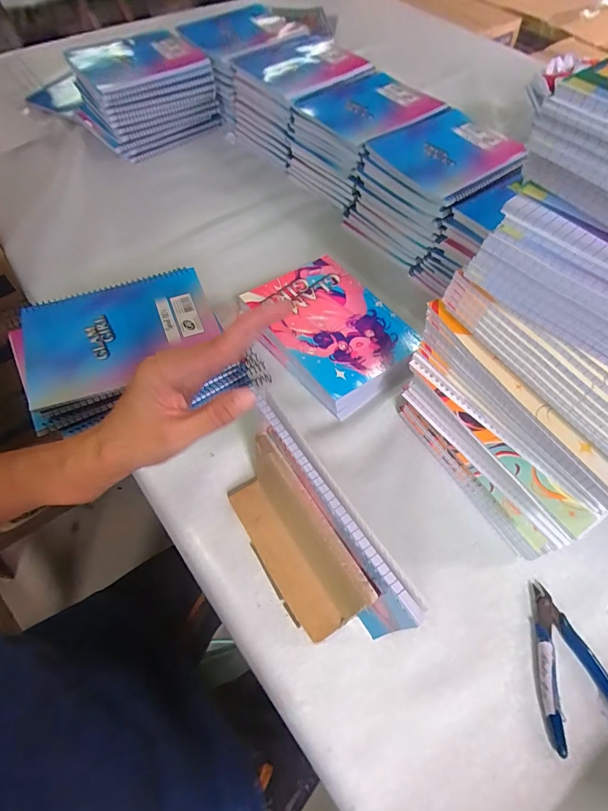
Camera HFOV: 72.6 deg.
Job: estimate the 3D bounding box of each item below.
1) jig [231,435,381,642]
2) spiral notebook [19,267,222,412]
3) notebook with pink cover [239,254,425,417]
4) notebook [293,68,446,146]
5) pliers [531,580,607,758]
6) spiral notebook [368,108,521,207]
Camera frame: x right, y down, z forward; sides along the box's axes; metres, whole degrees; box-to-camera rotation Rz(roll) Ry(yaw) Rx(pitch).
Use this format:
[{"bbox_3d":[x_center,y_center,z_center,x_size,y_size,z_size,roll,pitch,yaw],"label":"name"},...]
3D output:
[{"bbox_3d":[-0.014,0.113,0.363,0.058,0.114,0.165,-25,62,-16],"label":"jig"},{"bbox_3d":[-0.201,-0.080,0.456,0.199,0.015,0.146,-19,61,-13],"label":"spiral notebook"},{"bbox_3d":[0.031,-0.094,0.530,0.155,0.042,0.204,-29,63,-19],"label":"notebook with pink cover"},{"bbox_3d":[0.098,-0.490,0.673,0.204,0.022,0.184,-38,68,-22],"label":"notebook"},{"bbox_3d":[0.230,0.221,0.363,0.074,0.012,0.119,-7,58,-6],"label":"pliers"},{"bbox_3d":[0.211,-0.371,0.607,0.193,0.024,0.174,-36,67,-22],"label":"spiral notebook"}]

